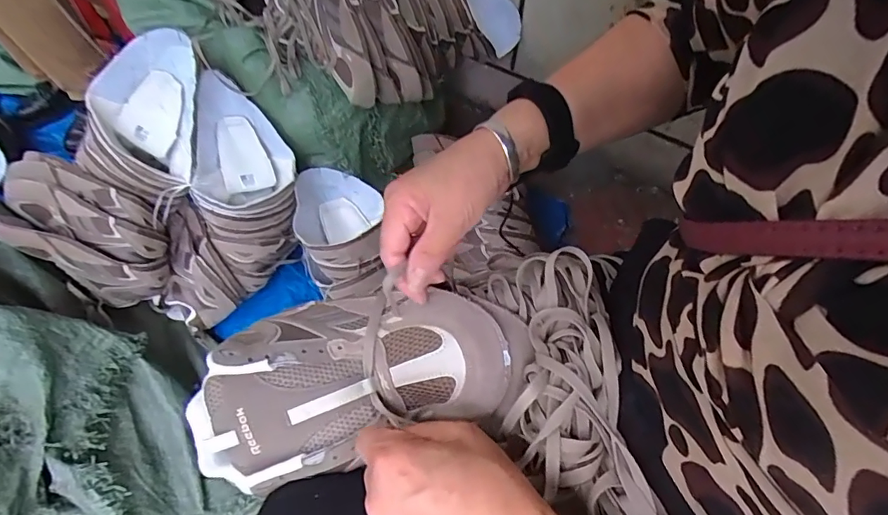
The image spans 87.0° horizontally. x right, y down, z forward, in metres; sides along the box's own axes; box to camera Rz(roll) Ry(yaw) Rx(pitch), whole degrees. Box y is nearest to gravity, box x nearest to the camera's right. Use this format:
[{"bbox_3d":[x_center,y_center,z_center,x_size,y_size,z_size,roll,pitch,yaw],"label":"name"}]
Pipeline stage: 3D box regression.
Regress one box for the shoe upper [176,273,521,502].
[{"bbox_3d":[-0.064,0.076,0.339,0.222,0.069,0.121,-12,56,-14],"label":"shoe upper"}]

